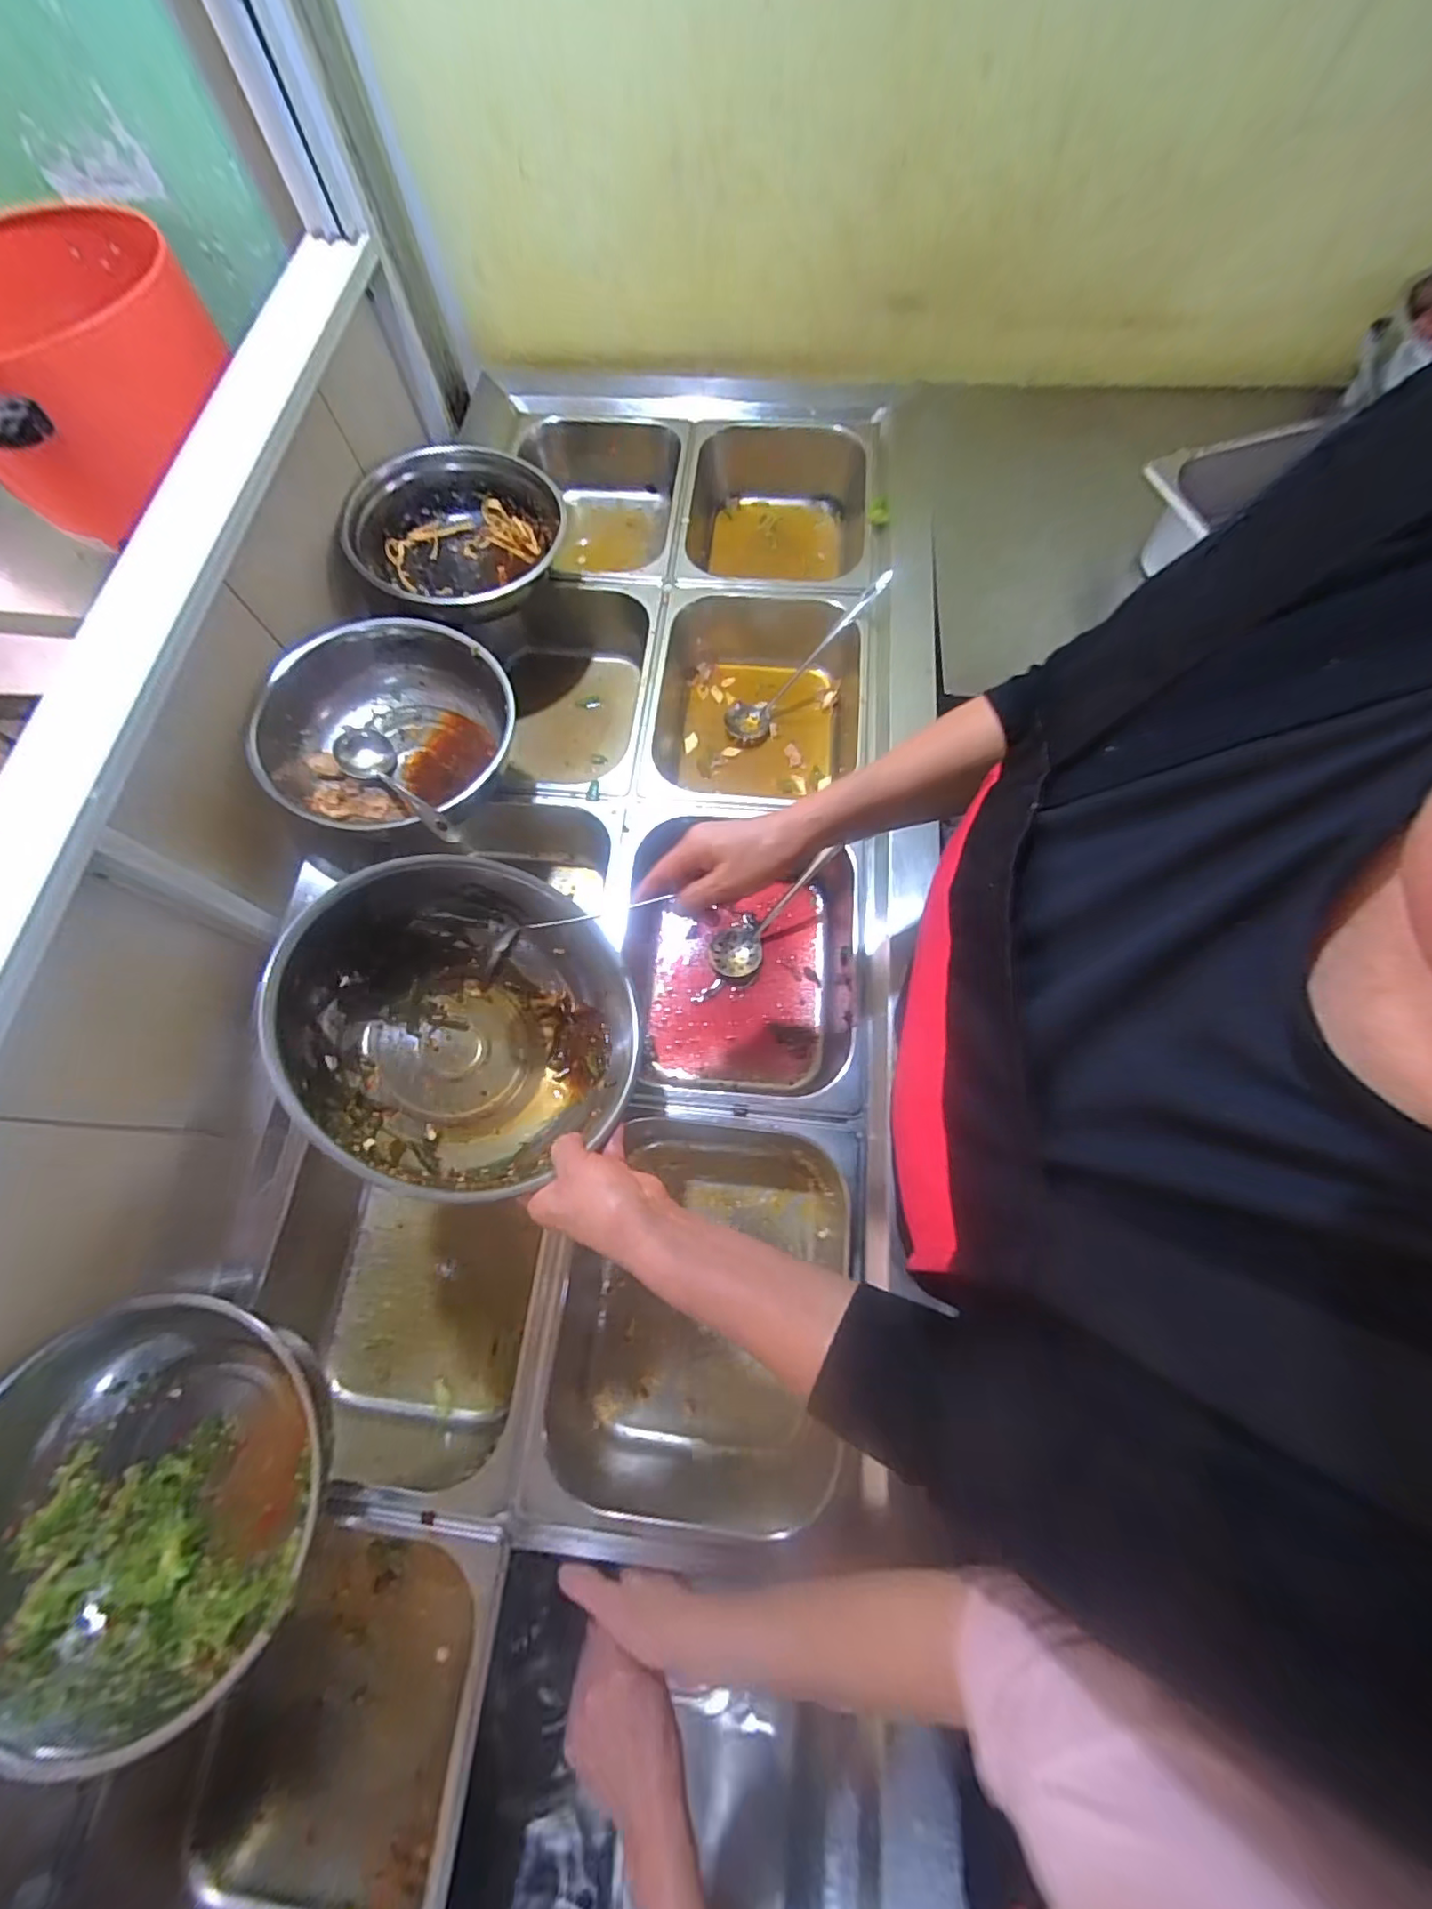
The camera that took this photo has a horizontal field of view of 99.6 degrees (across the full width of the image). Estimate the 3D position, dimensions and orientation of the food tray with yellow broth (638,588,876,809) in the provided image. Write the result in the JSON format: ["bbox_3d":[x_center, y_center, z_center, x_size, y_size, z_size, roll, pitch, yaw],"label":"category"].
[{"bbox_3d":[0.053,-0.306,0.788,0.275,0.115,0.324,7,70,4],"label":"food tray with yellow broth"}]

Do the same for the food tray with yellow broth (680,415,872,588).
[{"bbox_3d":[0.089,-0.603,0.906,0.272,0.154,0.310,5,70,3],"label":"food tray with yellow broth"}]

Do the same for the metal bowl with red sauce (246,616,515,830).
[{"bbox_3d":[-0.338,-0.230,0.649,0.247,0.115,0.229,0,70,1],"label":"metal bowl with red sauce"}]

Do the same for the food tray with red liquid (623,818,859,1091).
[{"bbox_3d":[0.027,0.009,0.673,0.252,0.106,0.270,3,70,2],"label":"food tray with red liquid"}]

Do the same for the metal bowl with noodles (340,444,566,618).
[{"bbox_3d":[-0.318,-0.513,0.757,0.239,0.097,0.243,0,70,1],"label":"metal bowl with noodles"}]

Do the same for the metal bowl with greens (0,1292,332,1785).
[{"bbox_3d":[-0.404,0.387,0.442,0.229,0.115,0.247,-2,70,1],"label":"metal bowl with greens"}]

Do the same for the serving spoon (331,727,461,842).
[{"bbox_3d":[-0.328,-0.171,0.635,0.057,0.052,0.259,-43,57,-13],"label":"serving spoon"}]

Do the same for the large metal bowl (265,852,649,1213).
[{"bbox_3d":[-0.199,0.053,0.488,0.259,0.110,0.266,-12,75,-38],"label":"large metal bowl"}]

